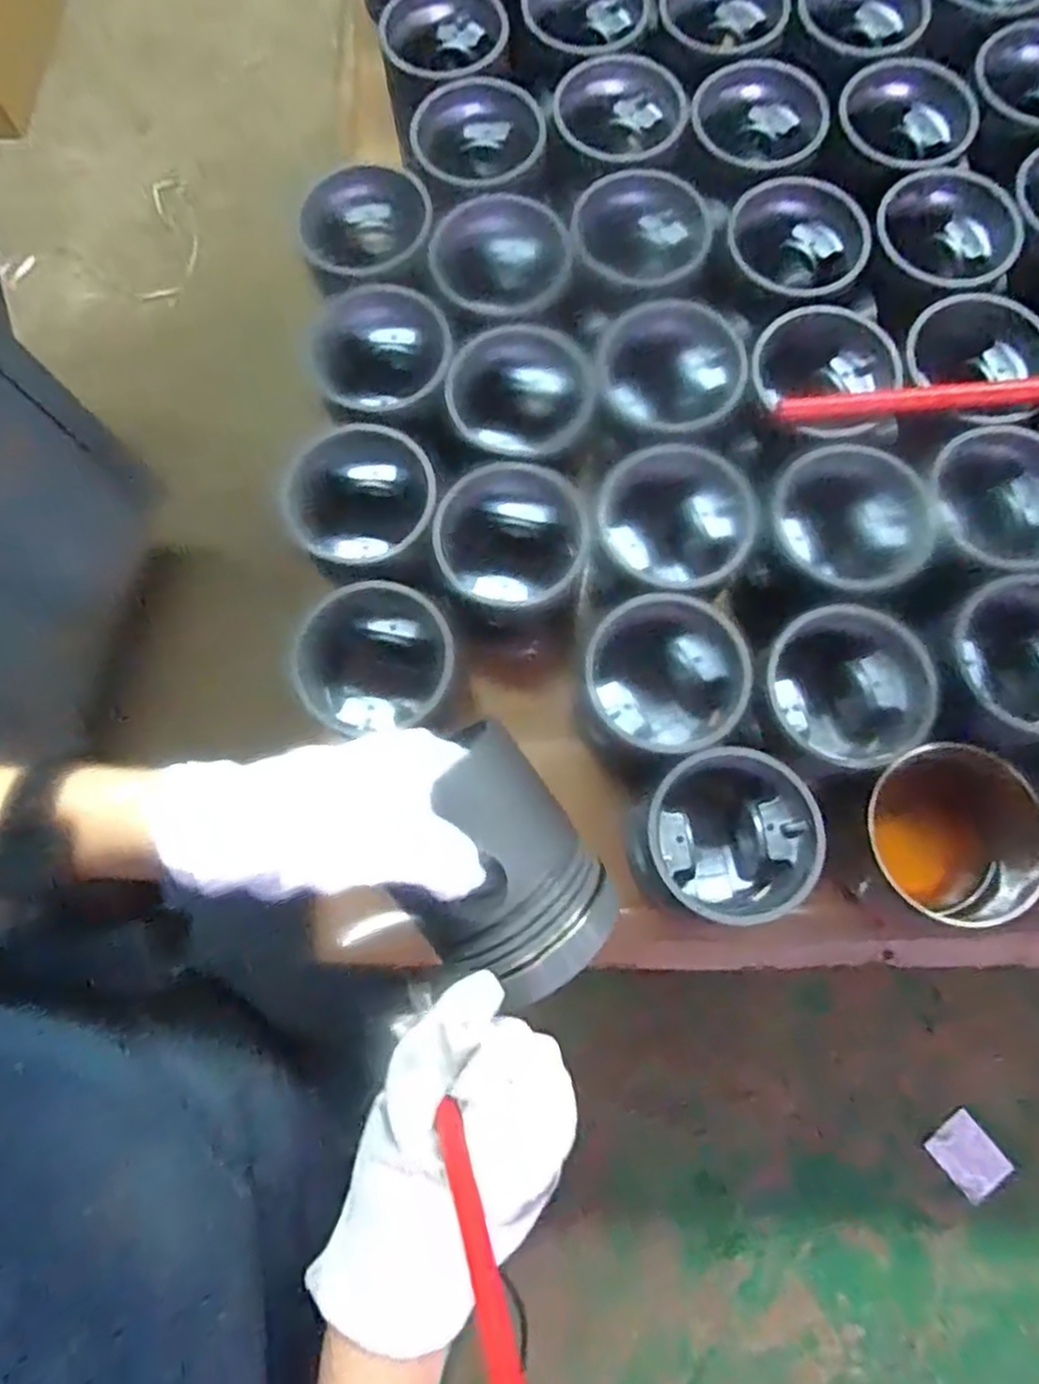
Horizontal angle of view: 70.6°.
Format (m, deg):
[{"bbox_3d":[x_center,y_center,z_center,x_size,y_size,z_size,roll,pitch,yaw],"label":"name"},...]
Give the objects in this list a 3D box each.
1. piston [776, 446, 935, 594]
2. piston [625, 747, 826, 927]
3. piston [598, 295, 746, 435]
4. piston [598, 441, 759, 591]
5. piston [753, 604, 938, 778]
[{"bbox_3d":[0.194,-0.097,0.444,0.084,0.052,0.087,-17,76,-3],"label":"piston"},{"bbox_3d":[0.113,0.085,0.426,0.094,0.104,0.089,42,80,11],"label":"piston"},{"bbox_3d":[0.094,-0.193,0.479,0.085,0.064,0.090,4,76,3],"label":"piston"},{"bbox_3d":[0.097,-0.095,0.452,0.079,0.068,0.086,32,78,9],"label":"piston"},{"bbox_3d":[0.182,0.004,0.429,0.082,0.073,0.086,-14,75,-2],"label":"piston"}]

